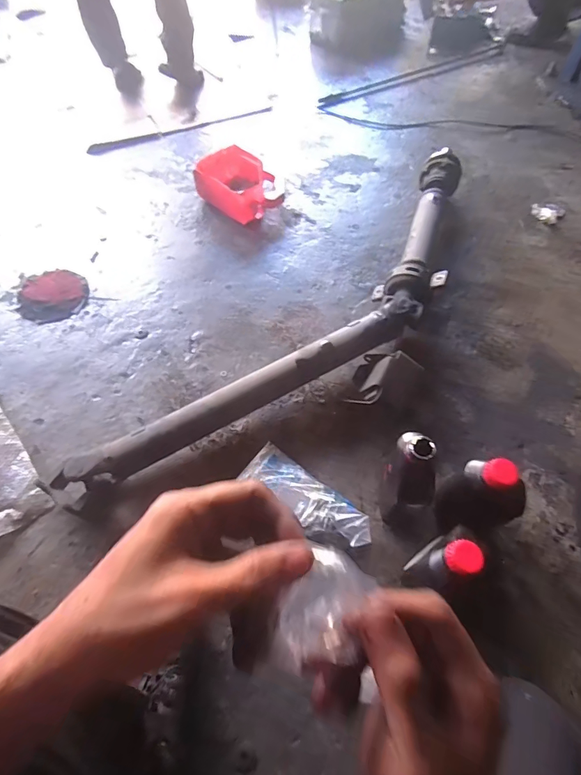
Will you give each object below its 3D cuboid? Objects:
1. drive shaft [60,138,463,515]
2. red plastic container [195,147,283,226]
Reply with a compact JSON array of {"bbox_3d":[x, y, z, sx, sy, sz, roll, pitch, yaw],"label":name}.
[{"bbox_3d":[0.113,-0.178,0.965,0.298,0.090,1.361,37,65,20],"label":"drive shaft"},{"bbox_3d":[-0.156,-0.637,1.286,0.194,0.108,0.283,-36,65,-20],"label":"red plastic container"}]

